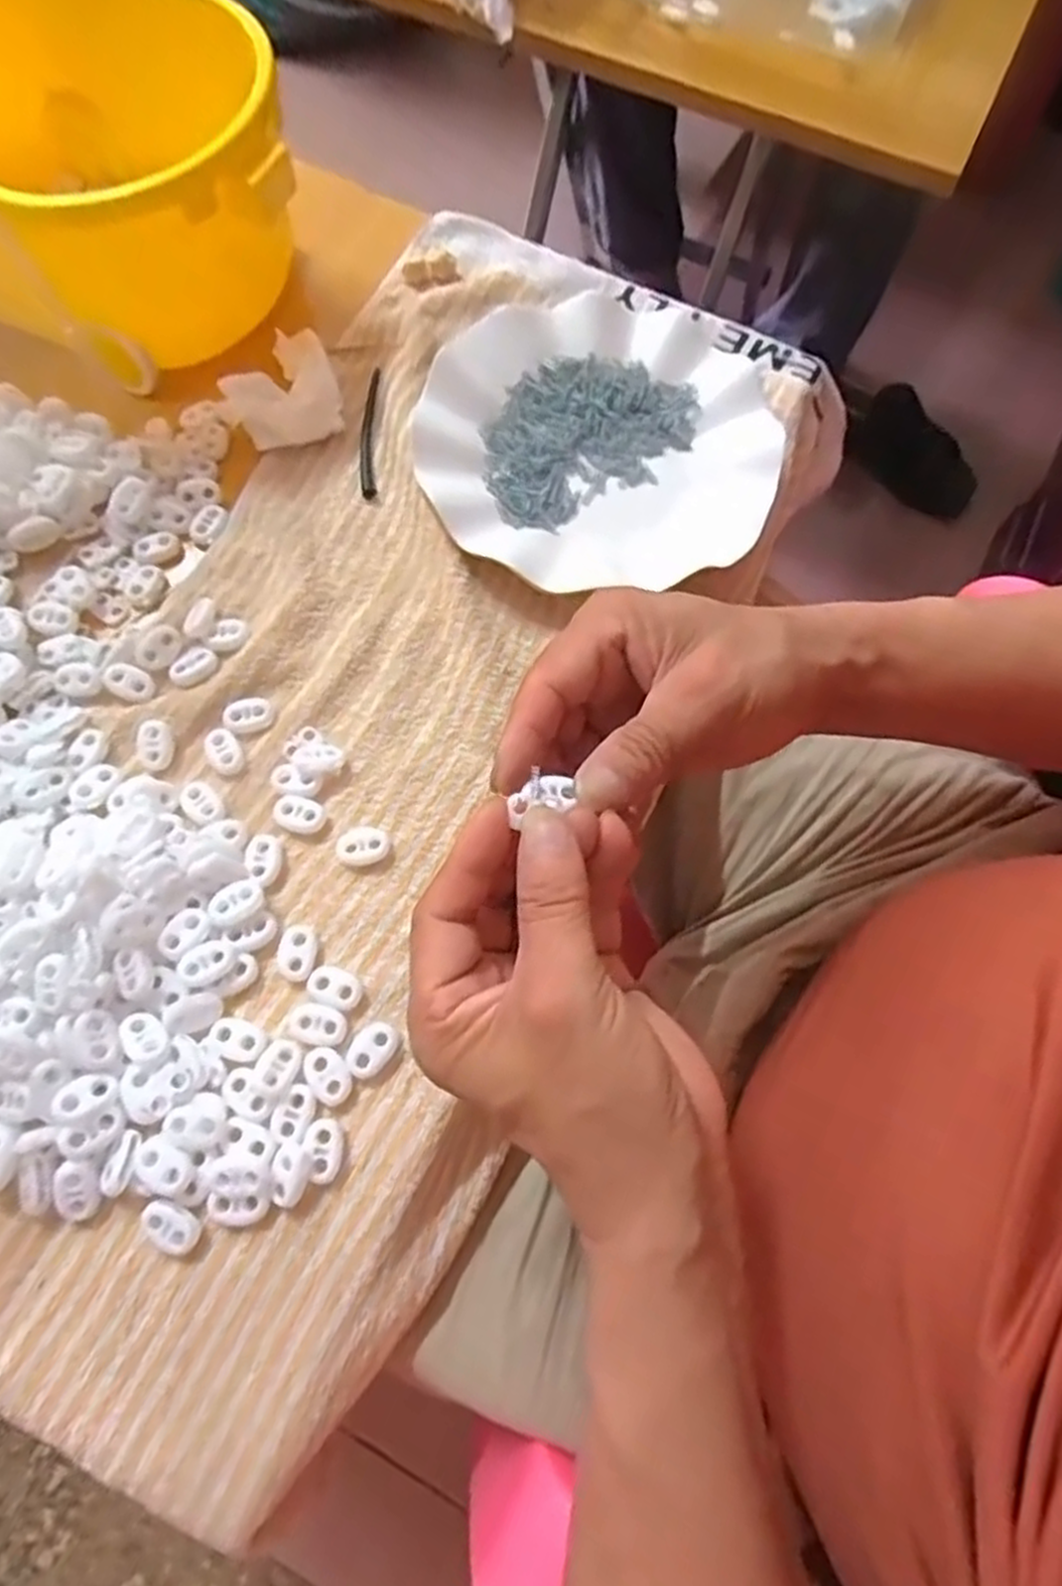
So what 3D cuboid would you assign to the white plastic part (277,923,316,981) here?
[{"bbox_3d":[-0.096,0.066,0.324,0.015,0.005,0.022,6,69,0],"label":"white plastic part"}]

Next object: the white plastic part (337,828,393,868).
[{"bbox_3d":[-0.072,0.024,0.341,0.023,0.007,0.016,-9,70,-5],"label":"white plastic part"}]

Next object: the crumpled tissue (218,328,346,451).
[{"bbox_3d":[-0.134,-0.218,0.413,0.056,0.012,0.076,-19,71,-9],"label":"crumpled tissue"}]

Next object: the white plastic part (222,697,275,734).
[{"bbox_3d":[-0.129,-0.036,0.358,0.022,0.004,0.014,-18,71,-9],"label":"white plastic part"}]

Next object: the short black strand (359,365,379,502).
[{"bbox_3d":[-0.085,-0.188,0.413,0.010,0.011,0.080,-1,70,-3],"label":"short black strand"}]

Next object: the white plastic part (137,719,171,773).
[{"bbox_3d":[-0.168,-0.022,0.349,0.014,0.004,0.022,-13,71,-7],"label":"white plastic part"}]

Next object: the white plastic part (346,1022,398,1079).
[{"bbox_3d":[-0.063,0.102,0.310,0.016,0.004,0.022,37,72,11],"label":"white plastic part"}]

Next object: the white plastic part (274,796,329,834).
[{"bbox_3d":[-0.101,0.010,0.345,0.023,0.006,0.015,16,70,4],"label":"white plastic part"}]

